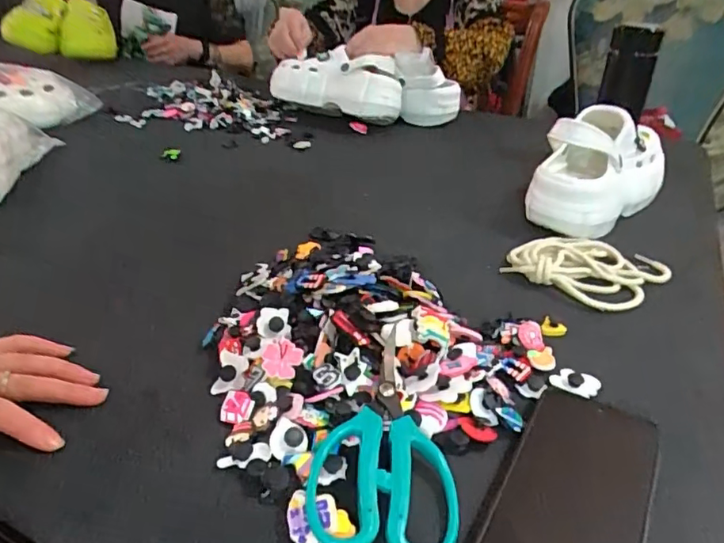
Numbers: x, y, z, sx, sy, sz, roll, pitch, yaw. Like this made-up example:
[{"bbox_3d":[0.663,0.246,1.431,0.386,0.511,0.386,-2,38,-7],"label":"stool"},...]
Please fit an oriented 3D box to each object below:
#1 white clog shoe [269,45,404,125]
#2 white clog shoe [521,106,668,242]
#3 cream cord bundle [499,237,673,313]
[{"bbox_3d":[-0.047,-0.337,0.967,0.243,0.098,0.117,28,40,35],"label":"white clog shoe"},{"bbox_3d":[0.284,-0.128,0.635,0.109,0.104,0.208,24,38,31],"label":"white clog shoe"},{"bbox_3d":[0.223,-0.009,0.537,0.136,0.021,0.113,21,37,27],"label":"cream cord bundle"}]

